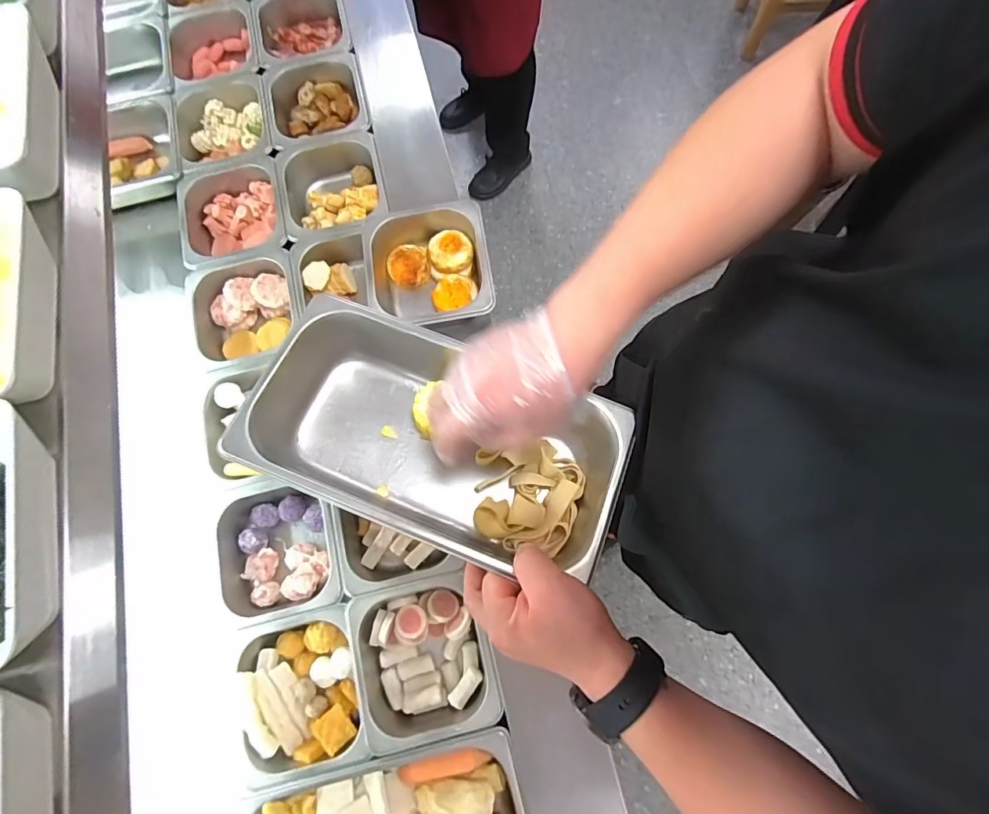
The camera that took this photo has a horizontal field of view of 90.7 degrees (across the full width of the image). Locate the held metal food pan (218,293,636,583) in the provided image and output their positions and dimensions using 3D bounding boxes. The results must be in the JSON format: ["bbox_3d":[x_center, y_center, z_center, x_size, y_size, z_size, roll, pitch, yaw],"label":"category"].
[{"bbox_3d":[-0.052,0.028,0.444,0.323,0.088,0.170,23,77,8],"label":"held metal food pan"}]

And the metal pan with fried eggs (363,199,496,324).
[{"bbox_3d":[-0.092,-0.190,0.671,0.172,0.064,0.186,-11,75,-1],"label":"metal pan with fried eggs"}]

